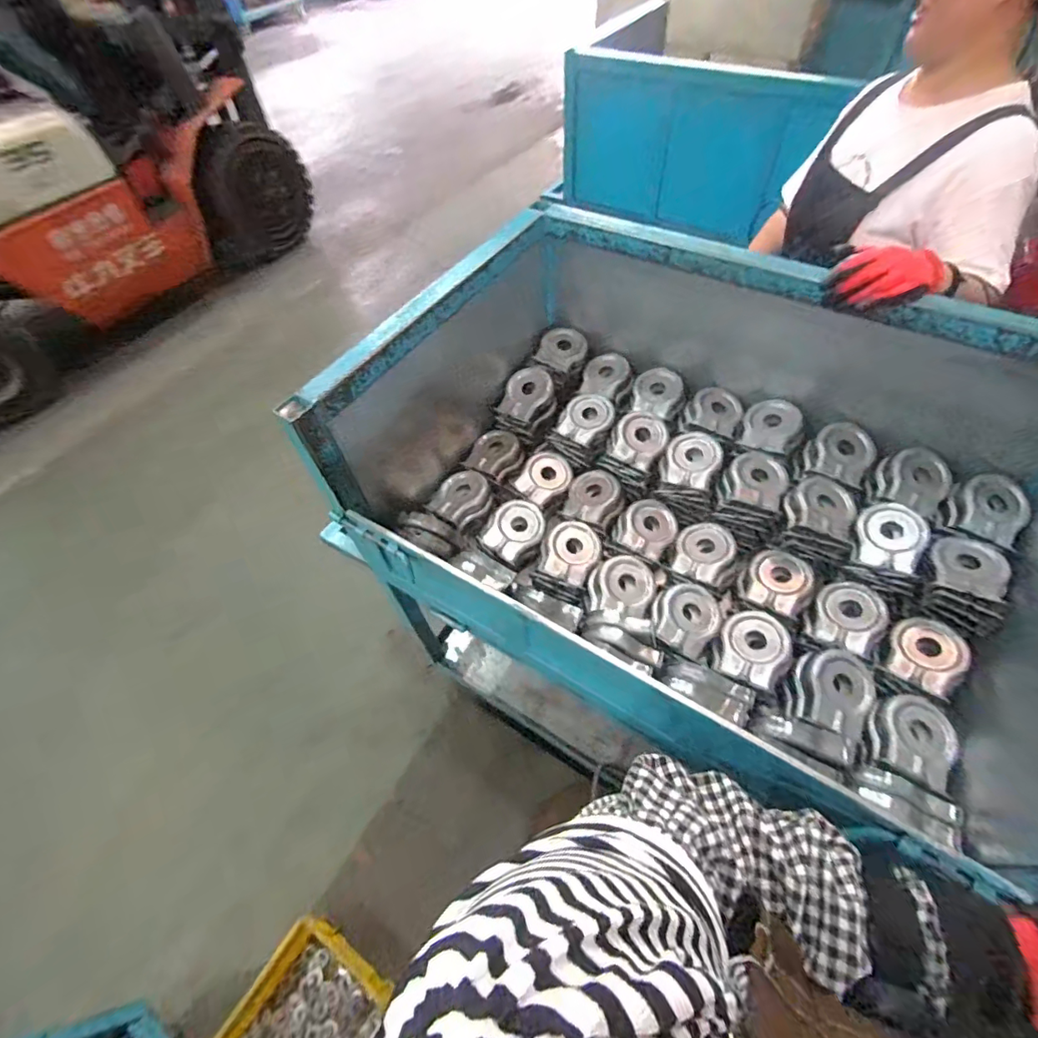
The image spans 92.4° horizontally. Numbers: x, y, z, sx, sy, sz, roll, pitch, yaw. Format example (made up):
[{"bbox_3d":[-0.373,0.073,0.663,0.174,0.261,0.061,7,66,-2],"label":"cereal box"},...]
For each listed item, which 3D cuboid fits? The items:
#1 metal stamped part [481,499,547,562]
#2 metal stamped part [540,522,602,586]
[{"bbox_3d":[-0.007,0.021,0.922,0.092,0.030,0.120,22,61,17],"label":"metal stamped part"},{"bbox_3d":[0.092,0.057,0.887,0.095,0.030,0.115,13,58,11],"label":"metal stamped part"}]

